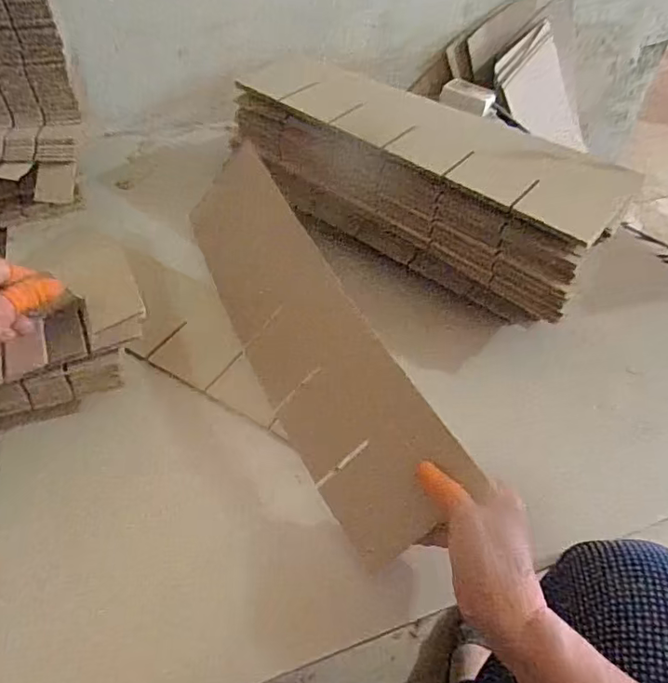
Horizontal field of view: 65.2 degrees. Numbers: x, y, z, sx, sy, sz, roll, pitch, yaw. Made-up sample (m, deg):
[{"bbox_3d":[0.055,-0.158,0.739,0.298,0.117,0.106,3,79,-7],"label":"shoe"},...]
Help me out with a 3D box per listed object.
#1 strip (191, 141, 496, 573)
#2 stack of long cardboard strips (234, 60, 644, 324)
[{"bbox_3d":[-0.032,-0.010,0.466,0.010,0.123,0.390,12,39,-54],"label":"strip"},{"bbox_3d":[0.087,-0.200,0.612,0.458,0.124,0.169,32,55,25],"label":"stack of long cardboard strips"}]

